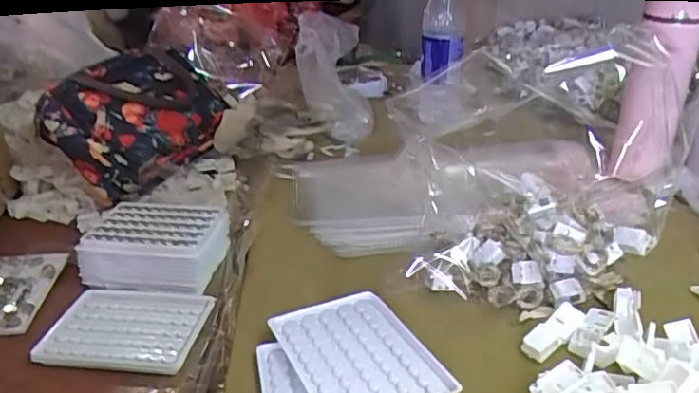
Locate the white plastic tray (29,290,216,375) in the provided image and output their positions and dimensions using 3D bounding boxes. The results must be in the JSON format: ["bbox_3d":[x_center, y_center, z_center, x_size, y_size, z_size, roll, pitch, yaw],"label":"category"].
[{"bbox_3d":[-0.199,0.118,0.514,0.133,0.011,0.094,4,27,8],"label":"white plastic tray"}]

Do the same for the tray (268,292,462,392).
[{"bbox_3d":[0.006,0.117,0.417,0.090,0.020,0.123,-16,28,-23],"label":"tray"}]

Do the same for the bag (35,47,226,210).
[{"bbox_3d":[-0.275,-0.101,0.761,0.158,0.136,0.220,5,27,11],"label":"bag"}]

